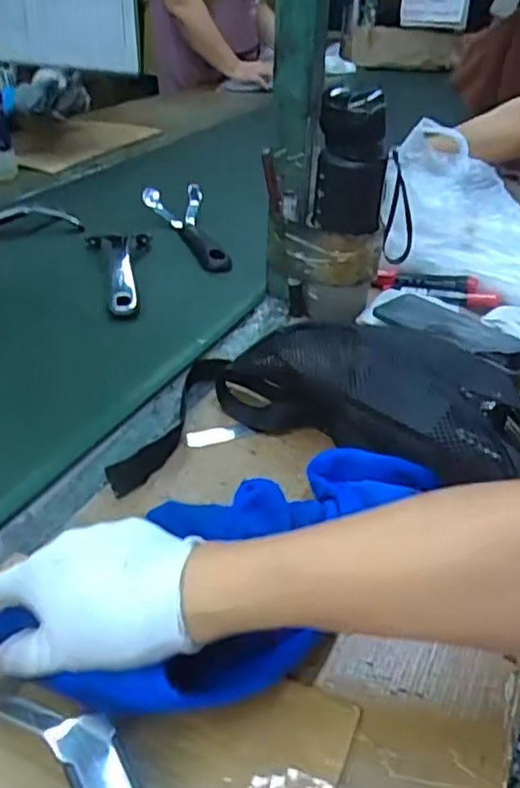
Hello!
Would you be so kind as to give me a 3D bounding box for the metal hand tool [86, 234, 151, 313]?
[{"bbox_3d":[-0.174,-0.162,0.815,0.090,0.029,0.224,-4,35,-10],"label":"metal hand tool"}]

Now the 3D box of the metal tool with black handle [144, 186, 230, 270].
[{"bbox_3d":[-0.109,-0.232,0.915,0.090,0.037,0.240,-6,35,-12],"label":"metal tool with black handle"}]

